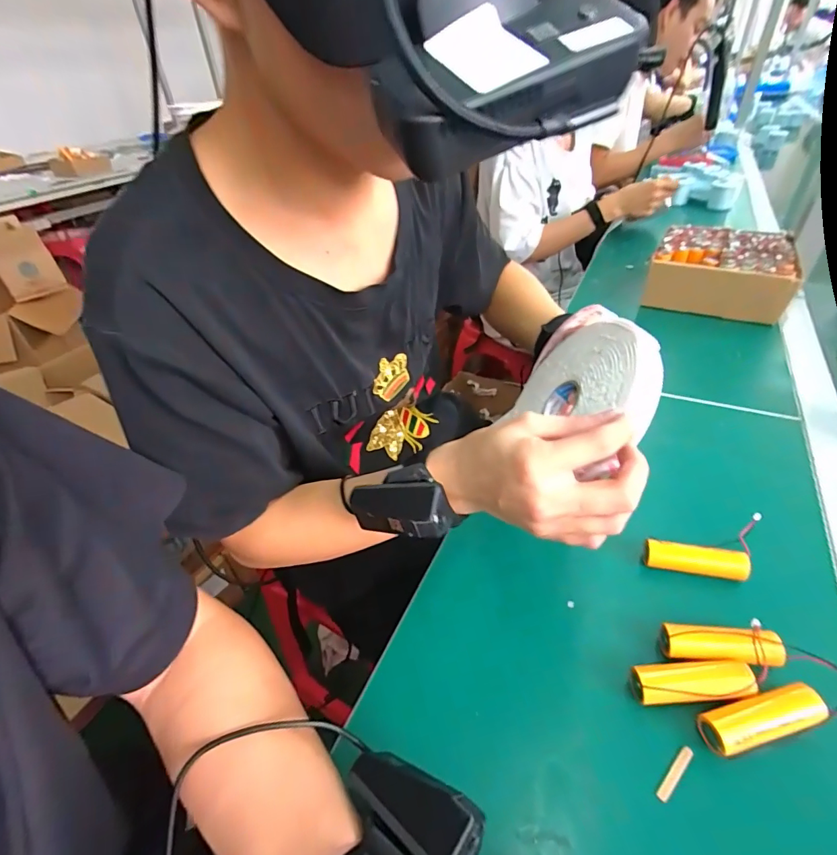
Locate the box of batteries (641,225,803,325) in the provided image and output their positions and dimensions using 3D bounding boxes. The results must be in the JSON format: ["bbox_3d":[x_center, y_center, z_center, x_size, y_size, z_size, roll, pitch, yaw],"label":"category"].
[{"bbox_3d":[0.481,-0.252,0.704,0.192,0.088,0.170,22,47,27],"label":"box of batteries"}]

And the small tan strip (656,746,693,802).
[{"bbox_3d":[0.152,0.203,0.260,0.036,0.004,0.006,-31,47,-29],"label":"small tan strip"}]

